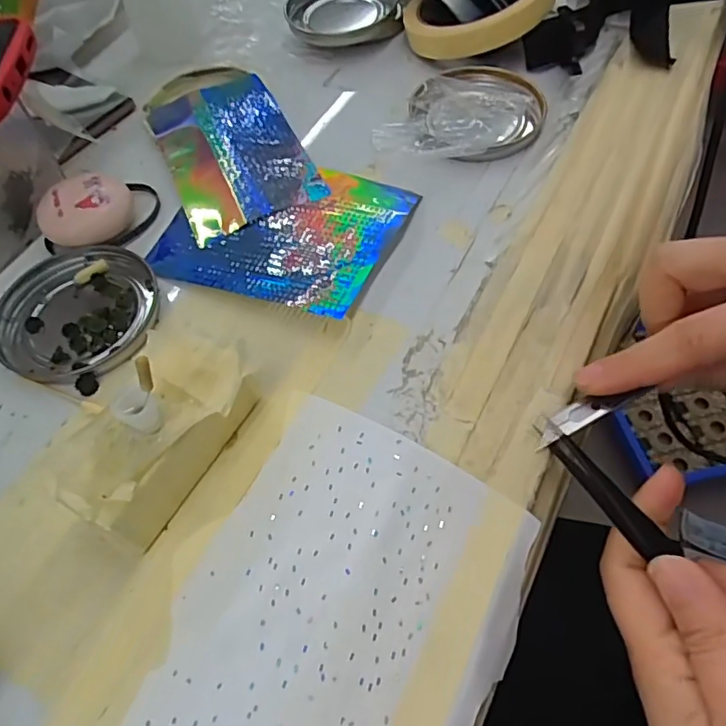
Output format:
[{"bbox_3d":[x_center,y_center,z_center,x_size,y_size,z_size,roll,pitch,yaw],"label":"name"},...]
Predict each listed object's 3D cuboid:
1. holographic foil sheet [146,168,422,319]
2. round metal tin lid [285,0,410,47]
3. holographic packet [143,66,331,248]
[{"bbox_3d":[-0.042,-0.075,0.294,0.121,0.011,0.099,19,62,15],"label":"holographic foil sheet"},{"bbox_3d":[-0.010,-0.253,0.399,0.088,0.016,0.076,-4,56,3],"label":"round metal tin lid"},{"bbox_3d":[-0.084,-0.137,0.333,0.076,0.009,0.148,-23,57,-10],"label":"holographic packet"}]

